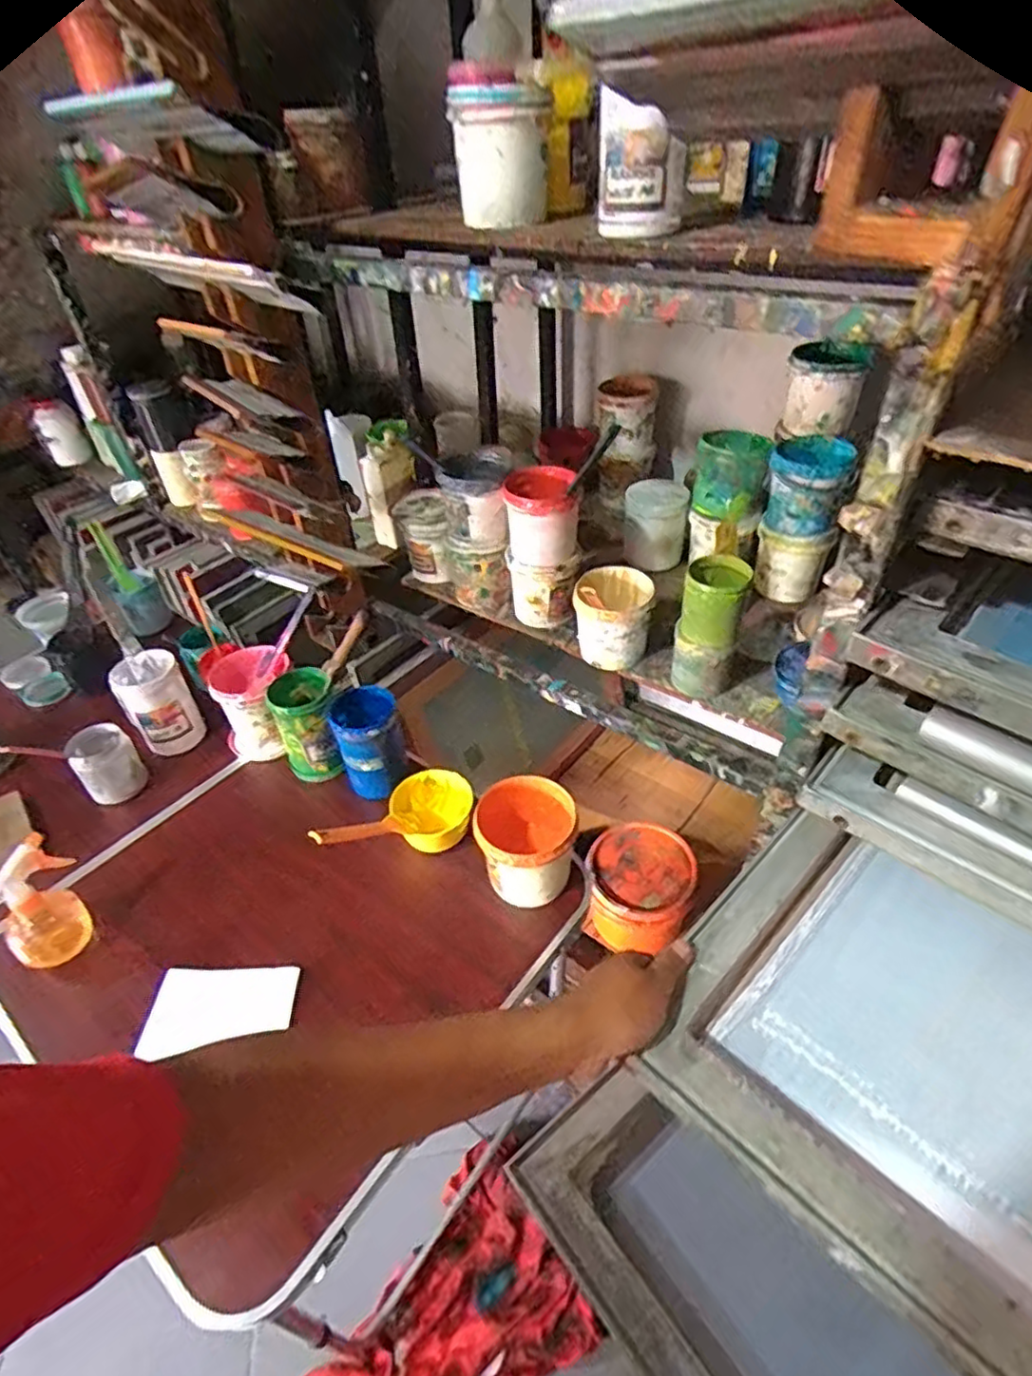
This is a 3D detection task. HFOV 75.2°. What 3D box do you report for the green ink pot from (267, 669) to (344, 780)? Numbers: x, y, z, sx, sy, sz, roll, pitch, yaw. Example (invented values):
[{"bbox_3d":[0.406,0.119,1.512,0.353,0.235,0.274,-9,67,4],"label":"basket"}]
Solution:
[{"bbox_3d":[-0.322,0.056,1.031,0.088,0.184,0.088,-2,41,2],"label":"green ink pot"}]

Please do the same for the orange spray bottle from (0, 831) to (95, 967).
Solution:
[{"bbox_3d":[-0.585,0.262,0.821,0.078,0.153,0.104,18,46,23],"label":"orange spray bottle"}]

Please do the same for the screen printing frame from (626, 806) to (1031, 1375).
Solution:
[{"bbox_3d":[0.326,0.273,0.401,0.287,0.033,0.460,-31,43,-33],"label":"screen printing frame"}]

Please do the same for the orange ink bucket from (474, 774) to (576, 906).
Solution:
[{"bbox_3d":[0.014,0.200,0.871,0.127,0.116,0.125,-6,41,-3],"label":"orange ink bucket"}]

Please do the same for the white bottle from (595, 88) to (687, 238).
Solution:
[{"bbox_3d":[0.131,-0.550,0.714,0.096,0.112,0.053,6,42,10],"label":"white bottle"}]

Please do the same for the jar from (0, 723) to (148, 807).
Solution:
[{"bbox_3d":[-0.640,0.110,0.994,0.077,0.180,0.124,0,41,4],"label":"jar"}]

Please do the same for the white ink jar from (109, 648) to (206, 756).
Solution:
[{"bbox_3d":[-0.581,0.028,1.094,0.099,0.148,0.094,-25,45,-22],"label":"white ink jar"}]

